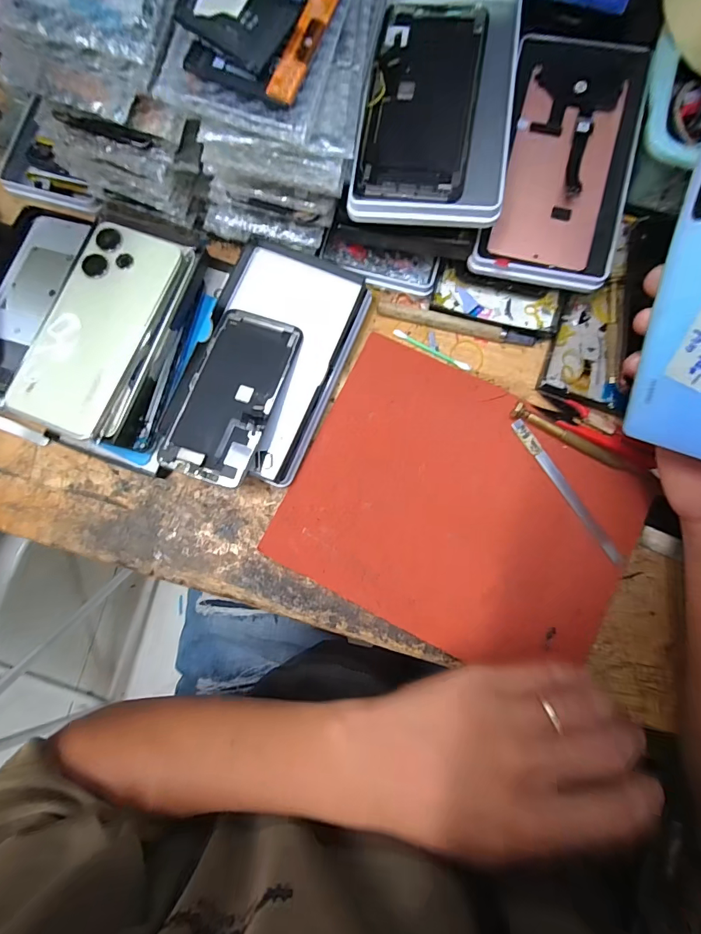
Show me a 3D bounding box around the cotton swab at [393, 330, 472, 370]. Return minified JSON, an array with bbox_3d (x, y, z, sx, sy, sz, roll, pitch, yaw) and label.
[{"bbox_3d":[0.068,-0.098,0.335,0.069,0.004,0.006,28,85,6],"label":"cotton swab"}]

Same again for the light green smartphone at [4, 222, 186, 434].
[{"bbox_3d":[-0.197,-0.108,0.310,0.073,0.007,0.166,22,82,1],"label":"light green smartphone"}]

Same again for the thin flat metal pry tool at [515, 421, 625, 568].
[{"bbox_3d":[0.166,0.019,0.309,0.009,0.004,0.129,-32,82,0],"label":"thin flat metal pry tool"}]

